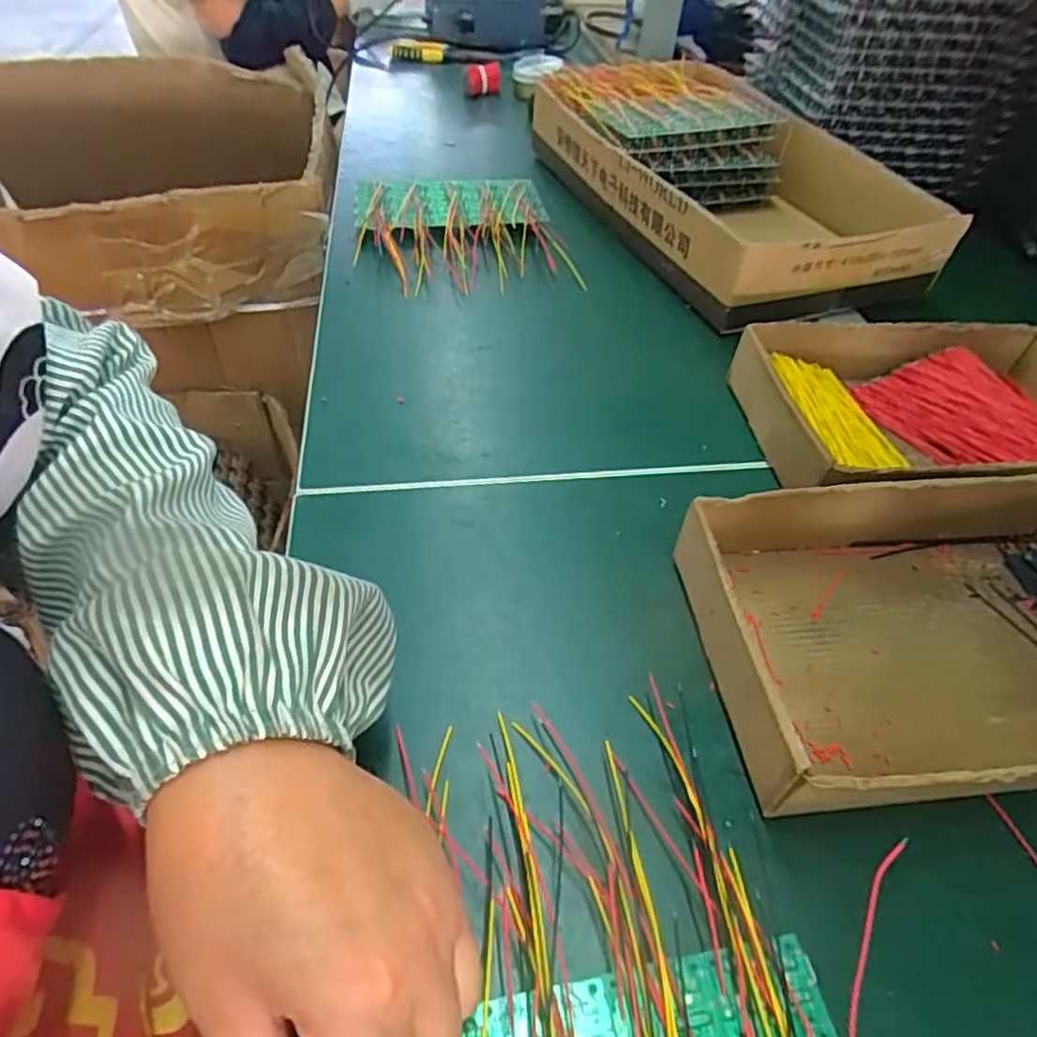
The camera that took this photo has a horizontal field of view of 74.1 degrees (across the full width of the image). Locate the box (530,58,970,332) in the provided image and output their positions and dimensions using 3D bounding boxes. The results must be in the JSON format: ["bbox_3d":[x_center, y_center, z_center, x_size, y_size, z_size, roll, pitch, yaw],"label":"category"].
[{"bbox_3d":[0.191,-0.330,0.656,0.230,0.079,0.408,-12,48,-16],"label":"box"}]

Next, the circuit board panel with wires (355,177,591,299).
[{"bbox_3d":[-0.052,-0.262,0.621,0.185,0.029,0.177,-4,47,-9],"label":"circuit board panel with wires"}]

